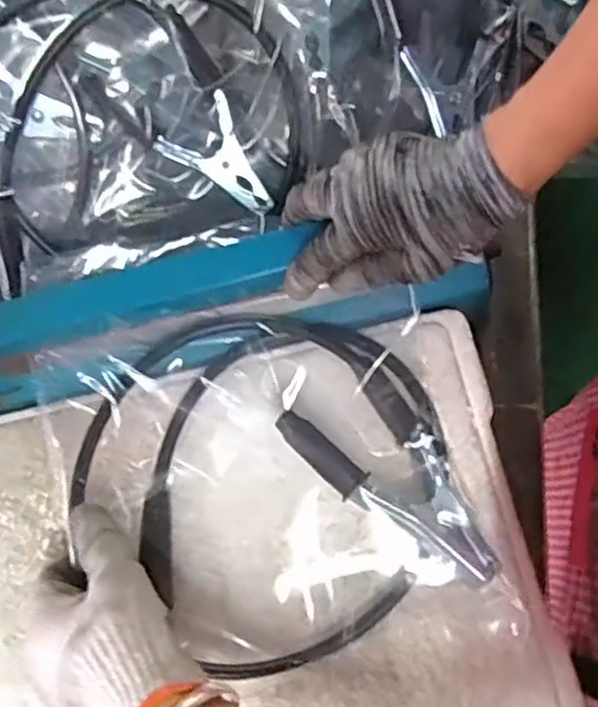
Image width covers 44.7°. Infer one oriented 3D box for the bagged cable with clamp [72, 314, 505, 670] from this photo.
[{"bbox_3d":[-0.015,0.072,0.440,0.202,0.048,0.209,-30,76,-6],"label":"bagged cable with clamp"}]

